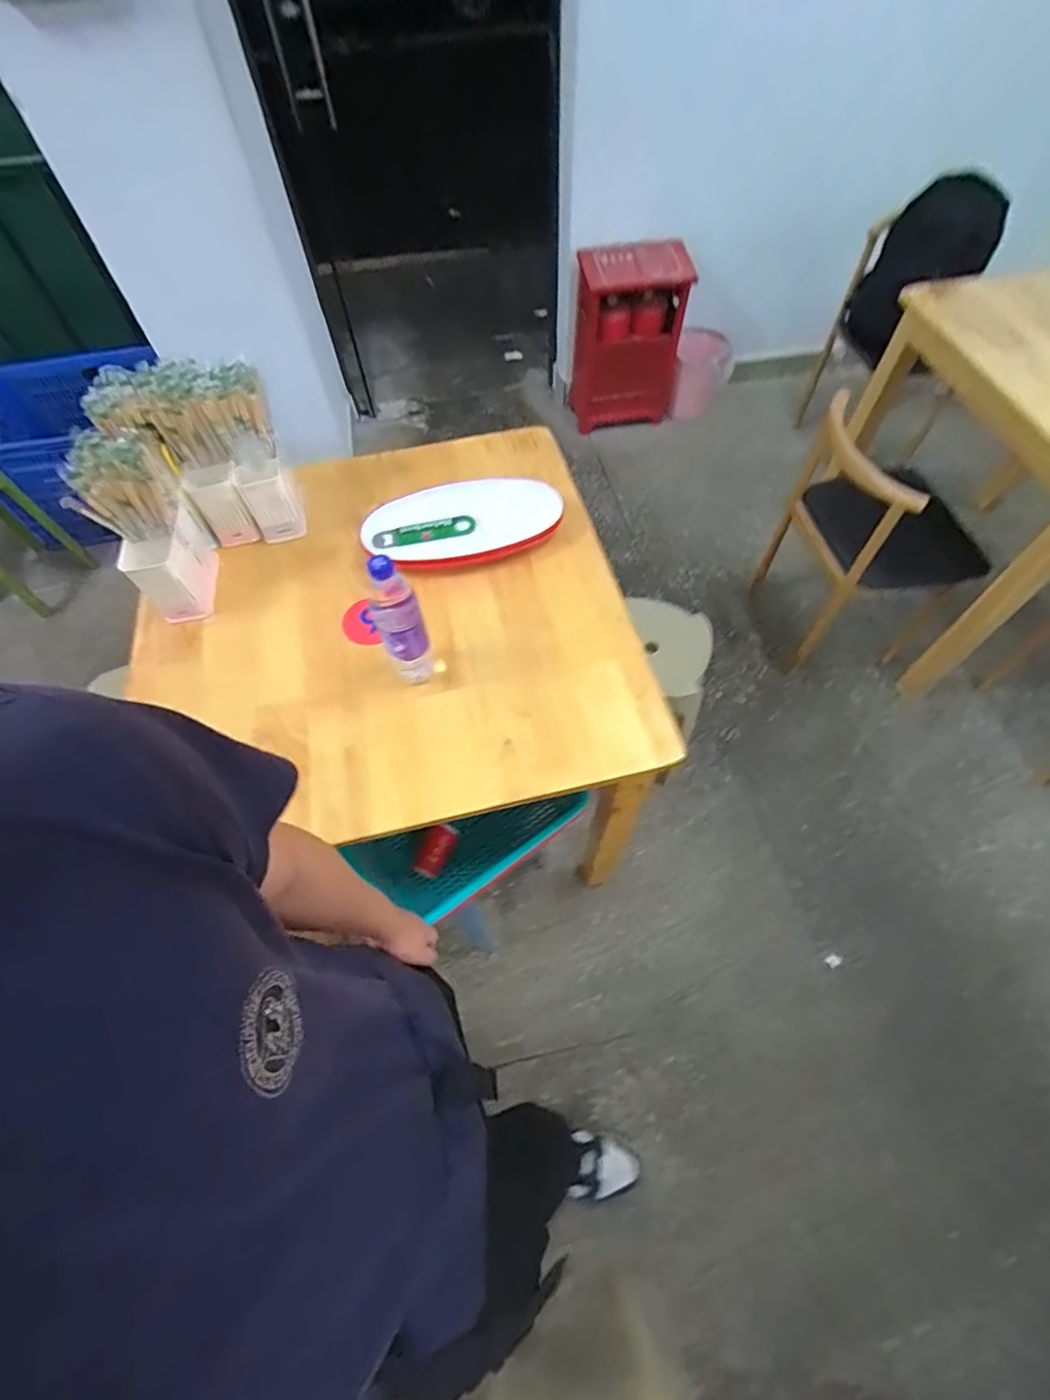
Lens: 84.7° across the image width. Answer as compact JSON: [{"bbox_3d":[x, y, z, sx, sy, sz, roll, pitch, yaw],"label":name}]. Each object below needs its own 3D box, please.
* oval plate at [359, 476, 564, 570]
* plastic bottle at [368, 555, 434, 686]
[{"bbox_3d":[-0.107,-0.297,0.988,0.333,0.059,0.159,-13,61,-4],"label":"oval plate"},{"bbox_3d":[-0.167,-0.101,0.776,0.059,0.226,0.053,-21,61,-10],"label":"plastic bottle"}]

